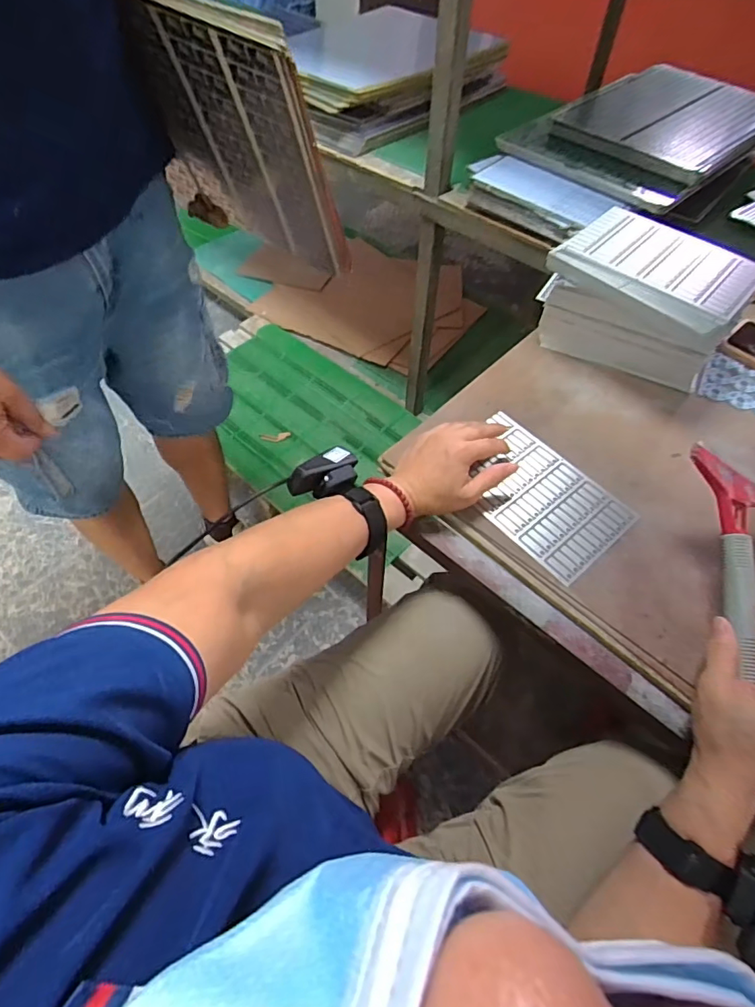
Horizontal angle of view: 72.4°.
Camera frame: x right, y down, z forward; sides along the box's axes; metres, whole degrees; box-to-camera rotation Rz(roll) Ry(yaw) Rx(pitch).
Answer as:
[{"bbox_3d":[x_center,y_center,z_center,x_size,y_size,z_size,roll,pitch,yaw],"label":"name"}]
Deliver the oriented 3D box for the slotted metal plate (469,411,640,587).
[{"bbox_3d":[0.164,-0.011,0.542,0.119,0.008,0.180,-35,63,-22],"label":"slotted metal plate"}]

